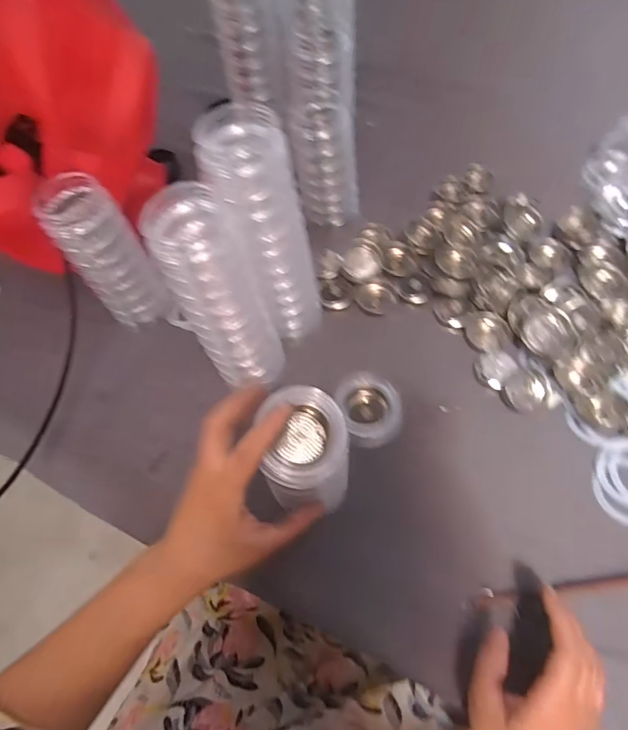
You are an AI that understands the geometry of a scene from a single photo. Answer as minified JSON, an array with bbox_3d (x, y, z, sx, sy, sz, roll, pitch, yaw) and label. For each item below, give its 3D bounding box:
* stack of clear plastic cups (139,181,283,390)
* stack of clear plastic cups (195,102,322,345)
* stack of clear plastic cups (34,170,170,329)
[{"bbox_3d":[-0.078,-0.054,0.398,0.072,0.195,0.070,-22,60,-9],"label":"stack of clear plastic cups"},{"bbox_3d":[-0.039,-0.105,0.408,0.072,0.227,0.059,-27,61,-12],"label":"stack of clear plastic cups"},{"bbox_3d":[-0.206,-0.107,0.463,0.067,0.165,0.064,-40,64,-18],"label":"stack of clear plastic cups"}]

